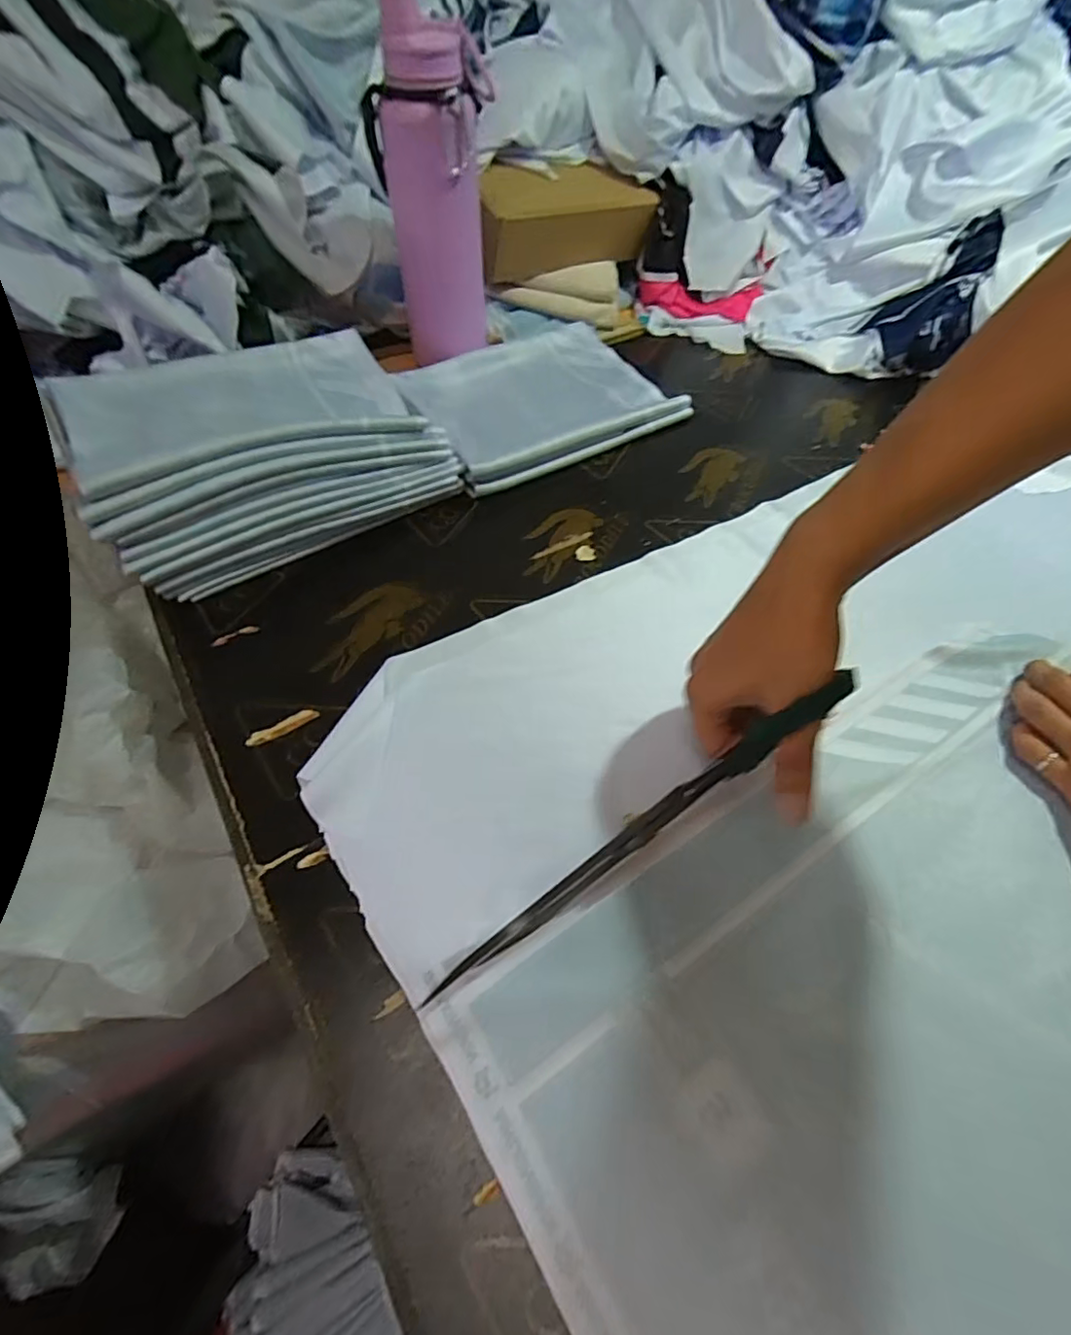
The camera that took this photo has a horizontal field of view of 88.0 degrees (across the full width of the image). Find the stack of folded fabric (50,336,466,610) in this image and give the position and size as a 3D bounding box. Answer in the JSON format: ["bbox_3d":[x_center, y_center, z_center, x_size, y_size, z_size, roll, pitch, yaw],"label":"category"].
[{"bbox_3d":[-0.248,-0.208,0.522,0.290,0.104,0.213,-29,59,-20],"label":"stack of folded fabric"}]

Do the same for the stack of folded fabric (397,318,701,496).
[{"bbox_3d":[0.007,-0.312,0.642,0.301,0.041,0.215,-27,59,-19],"label":"stack of folded fabric"}]

